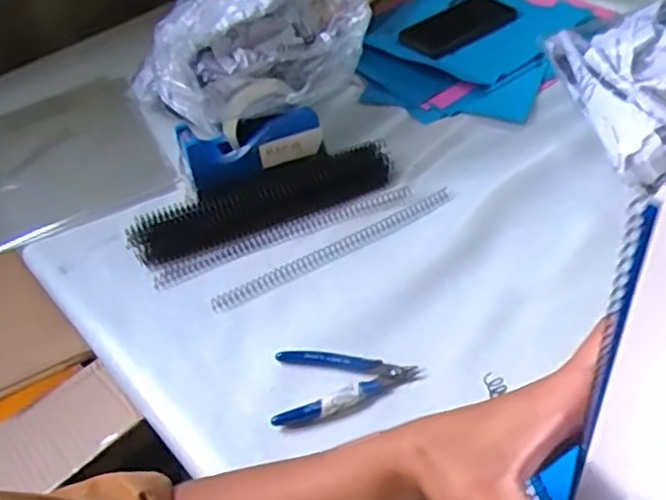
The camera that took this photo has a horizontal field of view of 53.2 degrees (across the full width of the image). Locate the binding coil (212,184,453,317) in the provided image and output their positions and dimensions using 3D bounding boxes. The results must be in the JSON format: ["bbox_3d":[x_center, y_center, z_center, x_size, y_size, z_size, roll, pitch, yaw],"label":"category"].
[{"bbox_3d":[0.005,-0.003,0.679,0.276,0.012,0.018,-25,46,-17],"label":"binding coil"}]

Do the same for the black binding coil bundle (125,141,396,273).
[{"bbox_3d":[-0.076,-0.058,0.723,0.291,0.033,0.076,-22,45,-11],"label":"black binding coil bundle"}]

